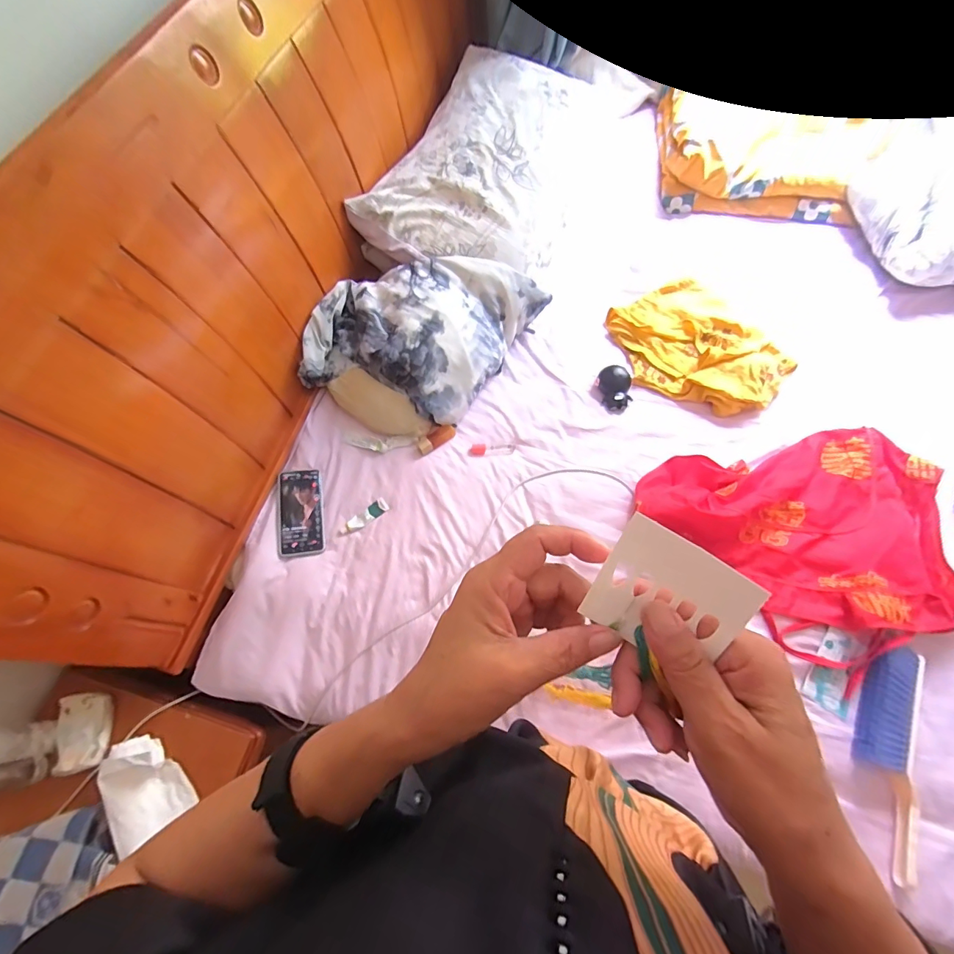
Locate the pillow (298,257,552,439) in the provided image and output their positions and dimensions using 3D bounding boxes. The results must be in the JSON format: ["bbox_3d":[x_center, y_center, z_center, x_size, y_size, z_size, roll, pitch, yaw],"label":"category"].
[{"bbox_3d":[-0.117,-0.289,0.915,0.319,0.130,0.407,30,72,14],"label":"pillow"}]

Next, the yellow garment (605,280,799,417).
[{"bbox_3d":[0.455,-0.270,0.935,0.284,0.043,0.346,-33,70,-11],"label":"yellow garment"}]

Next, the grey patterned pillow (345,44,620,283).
[{"bbox_3d":[0.053,-0.711,1.018,0.388,0.108,0.649,19,69,10],"label":"grey patterned pillow"}]

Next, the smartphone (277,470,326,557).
[{"bbox_3d":[-0.324,0.063,0.829,0.079,0.007,0.162,-5,68,-17],"label":"smartphone"}]

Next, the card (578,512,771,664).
[{"bbox_3d":[0.090,0.059,0.217,0.063,0.006,0.061,32,116,23],"label":"card"}]

